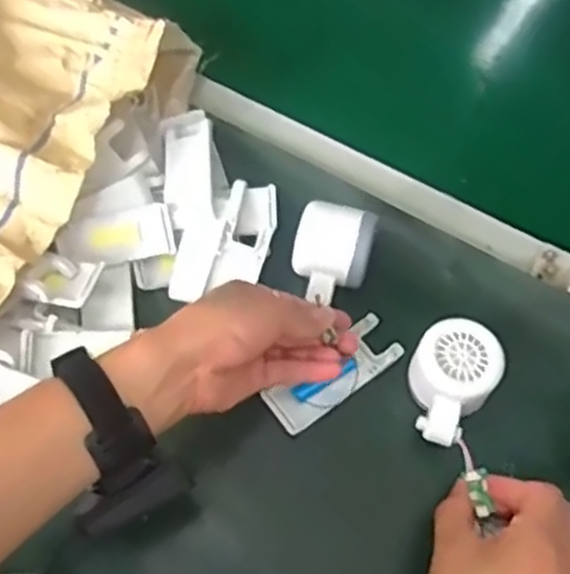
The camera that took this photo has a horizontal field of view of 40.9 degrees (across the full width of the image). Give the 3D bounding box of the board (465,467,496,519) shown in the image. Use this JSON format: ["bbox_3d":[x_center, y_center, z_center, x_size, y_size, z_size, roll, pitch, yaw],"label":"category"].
[{"bbox_3d":[0.128,0.134,0.498,0.013,0.009,0.031,-6,60,-6],"label":"board"}]

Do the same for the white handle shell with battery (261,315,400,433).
[{"bbox_3d":[0.036,0.064,0.552,0.104,0.017,0.037,-36,69,-19],"label":"white handle shell with battery"}]

